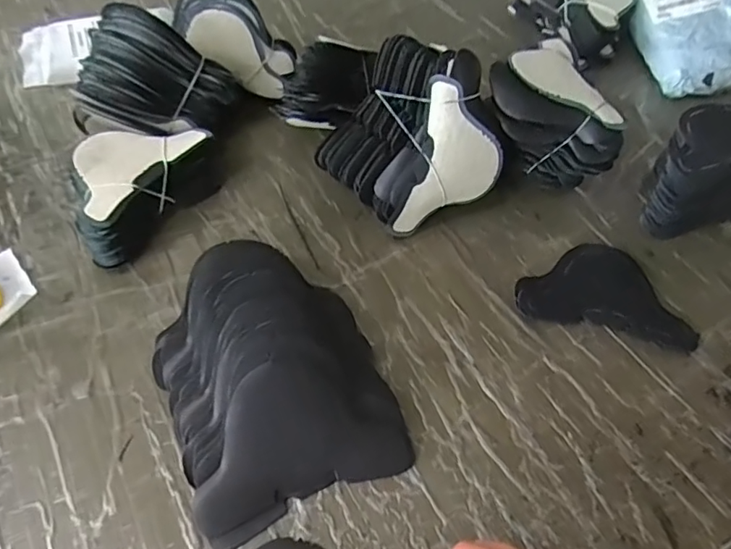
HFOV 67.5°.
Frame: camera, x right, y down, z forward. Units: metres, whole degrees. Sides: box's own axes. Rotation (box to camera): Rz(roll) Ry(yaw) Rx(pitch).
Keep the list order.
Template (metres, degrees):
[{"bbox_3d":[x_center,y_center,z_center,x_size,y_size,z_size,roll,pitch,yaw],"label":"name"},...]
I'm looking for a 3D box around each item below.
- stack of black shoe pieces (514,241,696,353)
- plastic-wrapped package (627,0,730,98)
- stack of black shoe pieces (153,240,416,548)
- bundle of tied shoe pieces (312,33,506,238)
[{"bbox_3d":[0.201,0.012,0.461,0.140,0.014,0.084,12,53,7],"label":"stack of black shoe pieces"},{"bbox_3d":[0.388,-0.330,0.688,0.110,0.088,0.268,-1,52,-6],"label":"plastic-wrapped package"},{"bbox_3d":[-0.067,0.059,0.383,0.147,0.052,0.198,-18,55,-16],"label":"stack of black shoe pieces"},{"bbox_3d":[0.041,-0.127,0.495,0.122,0.118,0.144,-32,60,-24],"label":"bundle of tied shoe pieces"}]

